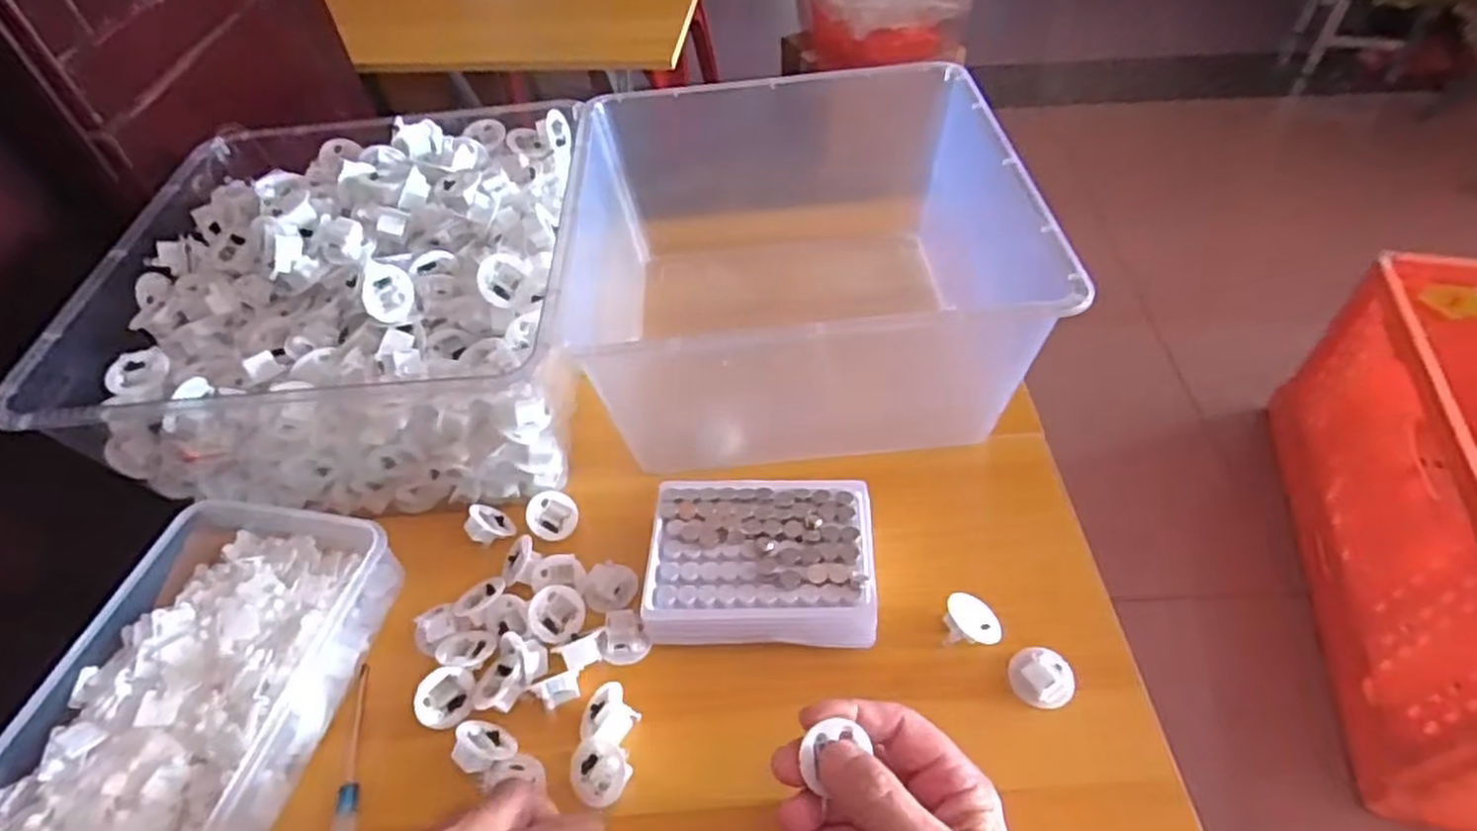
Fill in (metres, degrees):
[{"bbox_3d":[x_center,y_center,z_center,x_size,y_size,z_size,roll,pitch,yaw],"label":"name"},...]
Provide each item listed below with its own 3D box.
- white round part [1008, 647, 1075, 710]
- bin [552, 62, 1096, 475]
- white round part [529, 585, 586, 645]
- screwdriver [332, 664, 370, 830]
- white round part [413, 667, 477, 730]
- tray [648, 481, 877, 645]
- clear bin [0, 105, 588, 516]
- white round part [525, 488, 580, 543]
[{"bbox_3d":[0.167,0.144,0.408,0.031,0.020,0.029,1,49,4],"label":"white round part"},{"bbox_3d":[0.039,-0.111,0.551,0.295,0.159,0.270,-5,49,-1],"label":"bin"},{"bbox_3d":[-0.111,0.121,0.450,0.033,0.016,0.033,13,67,-20],"label":"white round part"},{"bbox_3d":[-0.214,0.199,0.412,0.012,0.014,0.120,-8,49,-3],"label":"screwdriver"},{"bbox_3d":[-0.167,0.160,0.422,0.015,0.032,0.033,-15,24,52],"label":"white round part"},{"bbox_3d":[0.014,0.085,0.449,0.131,0.034,0.095,0,49,3],"label":"tray"},{"bbox_3d":[-0.264,-0.086,0.543,0.314,0.143,0.306,-7,49,-2],"label":"clear bin"},{"bbox_3d":[-0.125,0.067,0.496,0.034,0.015,0.034,9,66,-21],"label":"white round part"}]

